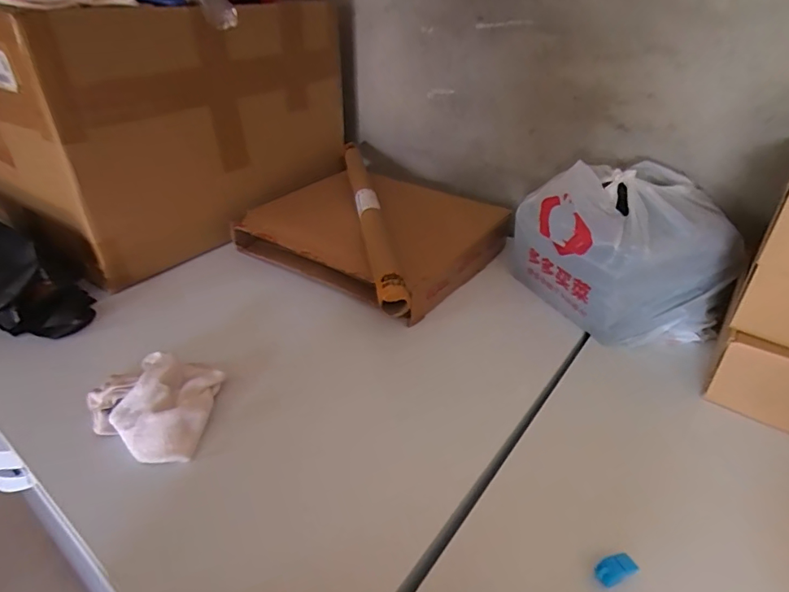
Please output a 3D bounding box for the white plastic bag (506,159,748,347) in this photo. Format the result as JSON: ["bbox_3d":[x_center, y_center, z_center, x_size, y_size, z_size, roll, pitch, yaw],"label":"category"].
[{"bbox_3d":[0.306,-0.066,0.639,0.234,0.178,0.197,-2,33,-4],"label":"white plastic bag"}]

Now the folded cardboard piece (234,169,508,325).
[{"bbox_3d":[-0.034,-0.112,0.809,0.374,0.083,0.316,25,40,33],"label":"folded cardboard piece"}]

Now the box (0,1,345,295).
[{"bbox_3d":[-0.416,-0.324,0.864,0.418,0.339,0.541,17,36,23],"label":"box"}]

